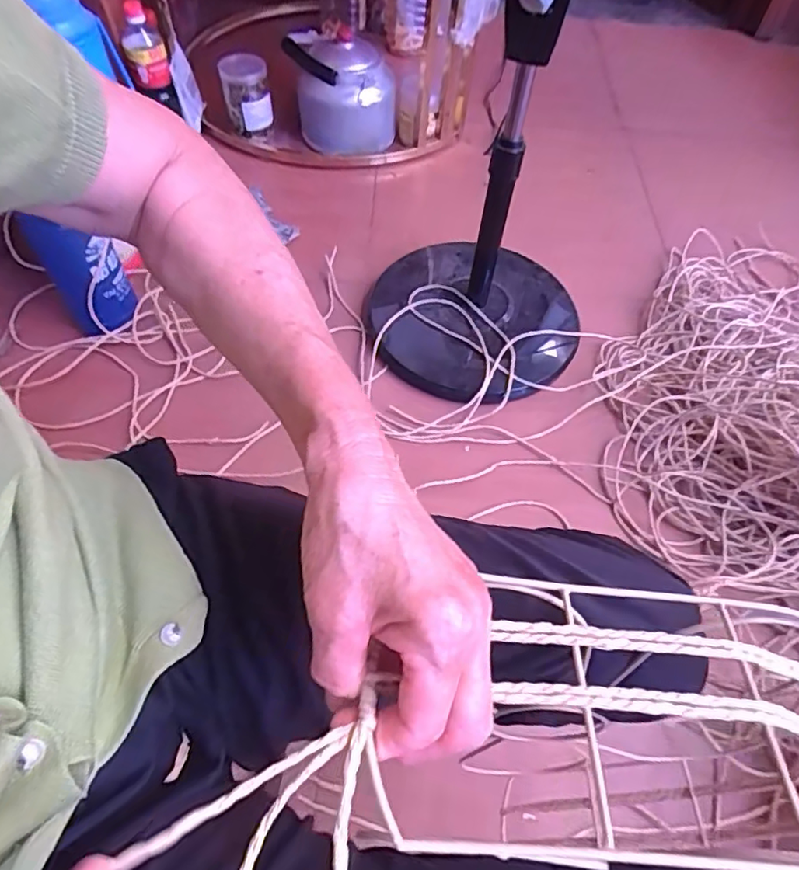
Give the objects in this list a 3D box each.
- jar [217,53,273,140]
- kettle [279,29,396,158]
[{"bbox_3d":[-0.315,-0.700,1.188,0.095,0.134,0.104,-9,58,-9],"label":"jar"},{"bbox_3d":[-0.117,-0.714,1.209,0.217,0.197,0.194,-1,57,-4],"label":"kettle"}]

